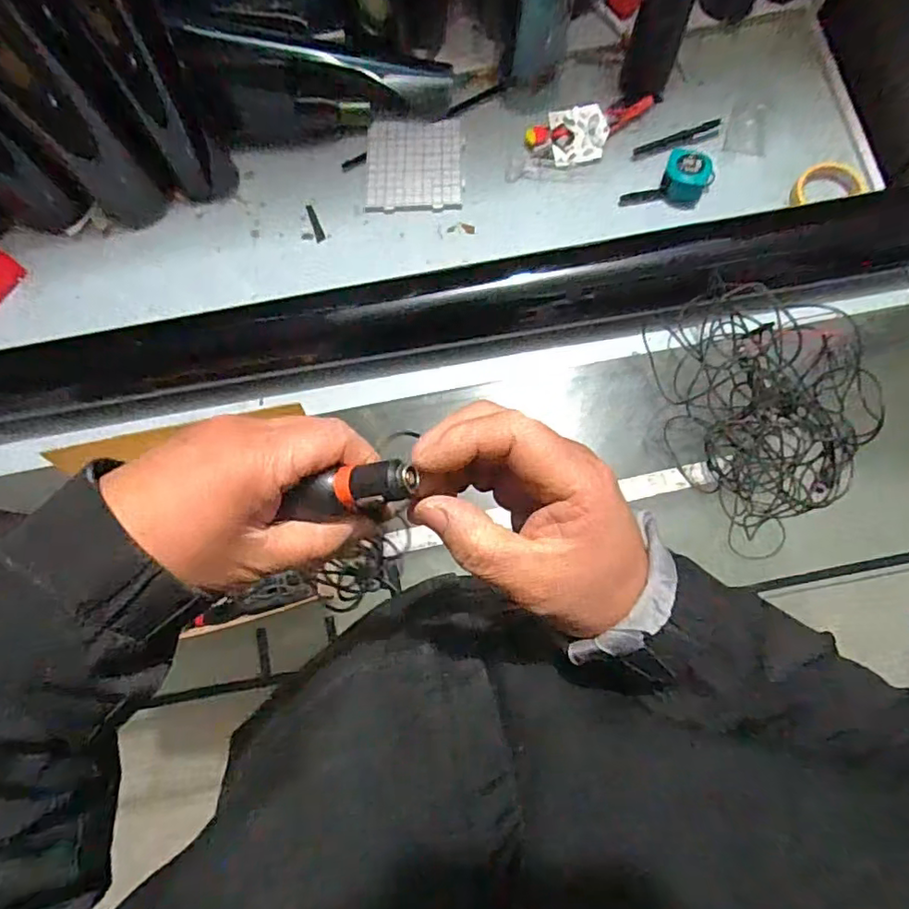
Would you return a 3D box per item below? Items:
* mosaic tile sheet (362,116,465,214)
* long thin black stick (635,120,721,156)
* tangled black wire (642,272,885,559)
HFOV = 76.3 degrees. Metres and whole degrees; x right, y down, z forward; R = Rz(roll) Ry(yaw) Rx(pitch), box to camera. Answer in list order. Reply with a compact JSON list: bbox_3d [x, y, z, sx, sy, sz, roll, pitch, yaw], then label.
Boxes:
[{"bbox_3d":[-0.060,-0.442,0.882,0.144,0.010,0.144,0,78,3],"label":"mosaic tile sheet"},{"bbox_3d":[0.339,-0.484,0.880,0.140,0.011,0.013,-20,78,-1],"label":"long thin black stick"},{"bbox_3d":[0.407,-0.067,0.740,0.243,0.097,0.311,-11,78,1],"label":"tangled black wire"}]

